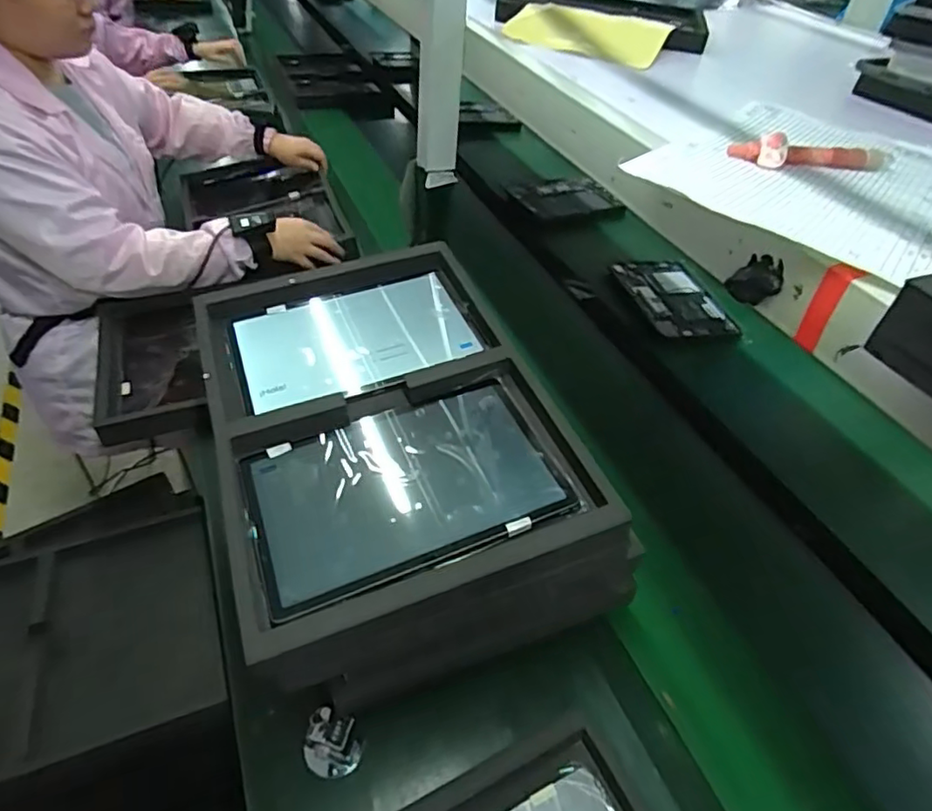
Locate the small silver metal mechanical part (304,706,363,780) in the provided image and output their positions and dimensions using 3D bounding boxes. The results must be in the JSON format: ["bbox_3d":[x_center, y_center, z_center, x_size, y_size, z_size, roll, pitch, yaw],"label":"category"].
[{"bbox_3d":[-0.119,0.303,0.538,0.045,0.053,0.038,13,44,7],"label":"small silver metal mechanical part"}]

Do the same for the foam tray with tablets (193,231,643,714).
[{"bbox_3d":[-0.084,0.034,0.610,0.291,0.154,0.424,-12,46,-19],"label":"foam tray with tablets"}]

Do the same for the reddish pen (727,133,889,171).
[{"bbox_3d":[0.262,-0.192,0.454,0.124,0.020,0.020,-1,44,-8],"label":"reddish pen"}]

